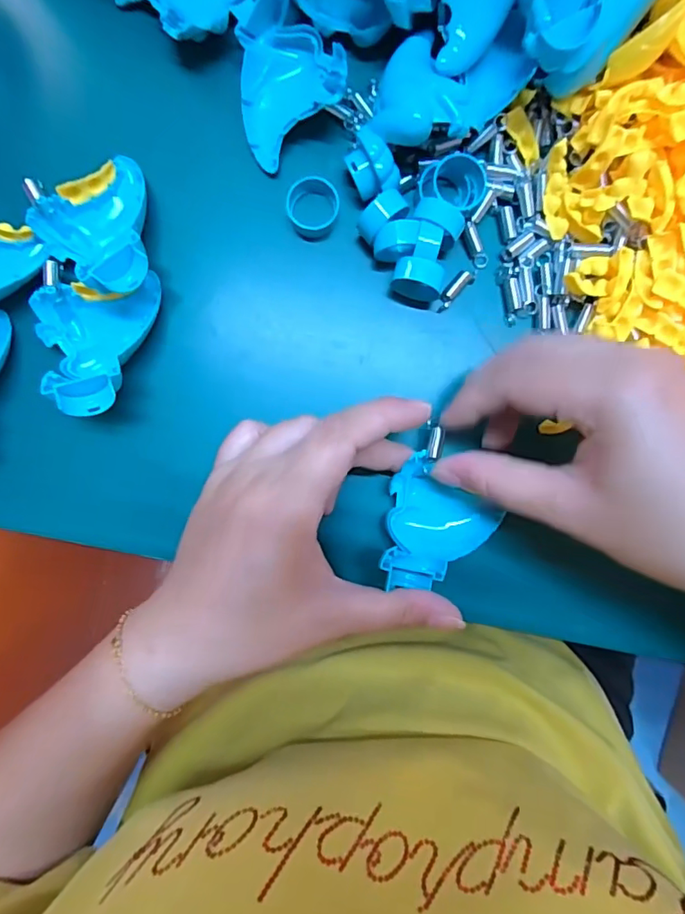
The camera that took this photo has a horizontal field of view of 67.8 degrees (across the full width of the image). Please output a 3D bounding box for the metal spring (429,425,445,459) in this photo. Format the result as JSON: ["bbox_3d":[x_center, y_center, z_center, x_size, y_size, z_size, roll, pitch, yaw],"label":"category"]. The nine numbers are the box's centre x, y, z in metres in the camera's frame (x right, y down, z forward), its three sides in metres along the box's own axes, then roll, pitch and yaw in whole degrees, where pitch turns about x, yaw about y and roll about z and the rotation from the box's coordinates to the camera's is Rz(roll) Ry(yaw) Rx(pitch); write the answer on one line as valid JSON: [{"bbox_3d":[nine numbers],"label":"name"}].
[{"bbox_3d":[0.045,-0.007,0.241,0.006,0.004,0.016,13,79,-1],"label":"metal spring"}]

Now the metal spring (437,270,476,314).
[{"bbox_3d":[0.057,-0.084,0.259,0.008,0.009,0.025,41,91,-2],"label":"metal spring"}]

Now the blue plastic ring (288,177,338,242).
[{"bbox_3d":[-0.015,-0.125,0.257,0.024,0.015,0.027,15,91,-1],"label":"blue plastic ring"}]

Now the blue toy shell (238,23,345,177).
[{"bbox_3d":[-0.024,-0.173,0.241,0.048,0.024,0.060,0,92,-1],"label":"blue toy shell"}]

